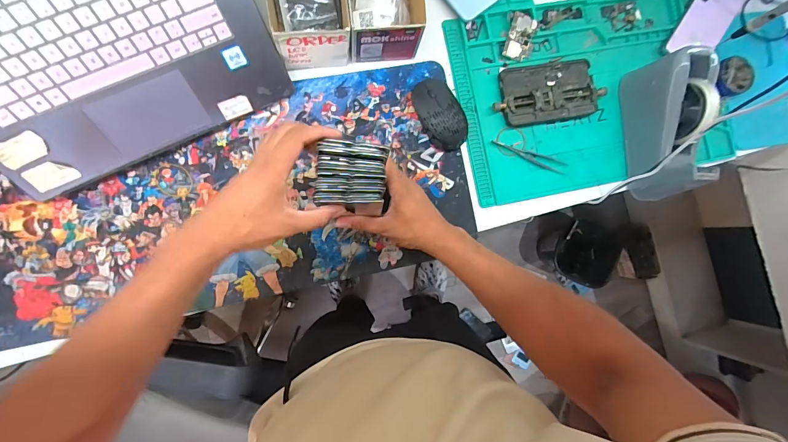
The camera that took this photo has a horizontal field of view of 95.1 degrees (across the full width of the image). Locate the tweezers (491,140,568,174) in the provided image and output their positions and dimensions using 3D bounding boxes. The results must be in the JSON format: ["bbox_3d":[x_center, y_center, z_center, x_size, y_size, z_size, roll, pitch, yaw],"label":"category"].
[{"bbox_3d":[0.213,-0.100,0.563,0.126,0.005,0.019,15,86,-6],"label":"tweezers"}]

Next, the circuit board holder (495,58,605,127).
[{"bbox_3d":[0.239,-0.203,0.564,0.171,0.019,0.093,-13,89,-7],"label":"circuit board holder"}]

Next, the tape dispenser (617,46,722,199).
[{"bbox_3d":[0.406,-0.137,0.535,0.071,0.107,0.206,2,88,-7],"label":"tape dispenser"}]

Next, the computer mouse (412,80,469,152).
[{"bbox_3d":[0.069,-0.159,0.536,0.059,0.032,0.110,-28,91,-7],"label":"computer mouse"}]

